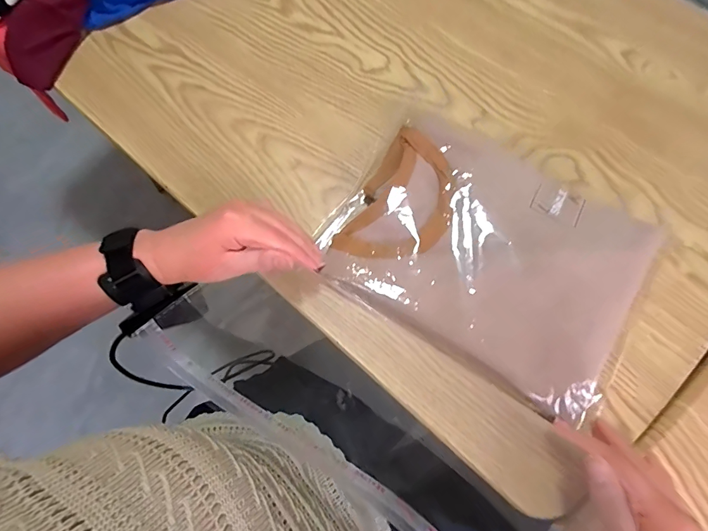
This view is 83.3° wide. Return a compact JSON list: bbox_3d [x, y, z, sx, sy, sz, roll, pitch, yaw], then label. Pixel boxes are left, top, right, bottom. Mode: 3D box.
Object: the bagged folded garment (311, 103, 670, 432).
[{"bbox_3d":[0.125,-0.023,0.362,0.277,0.036,0.218,32,73,12],"label":"bagged folded garment"}]

